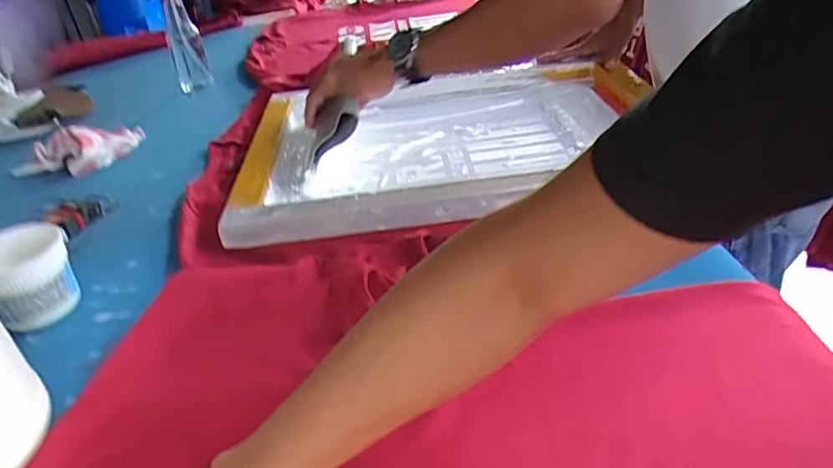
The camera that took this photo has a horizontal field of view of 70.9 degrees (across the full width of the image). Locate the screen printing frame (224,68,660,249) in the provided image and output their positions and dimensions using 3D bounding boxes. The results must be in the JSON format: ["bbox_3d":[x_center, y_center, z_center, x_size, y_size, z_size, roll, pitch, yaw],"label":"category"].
[{"bbox_3d":[0.052,-0.145,0.852,0.574,0.043,0.442,-7,33,0],"label":"screen printing frame"}]

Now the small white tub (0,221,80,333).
[{"bbox_3d":[-0.399,0.039,0.603,0.085,0.093,0.086,-5,33,3],"label":"small white tub"}]

